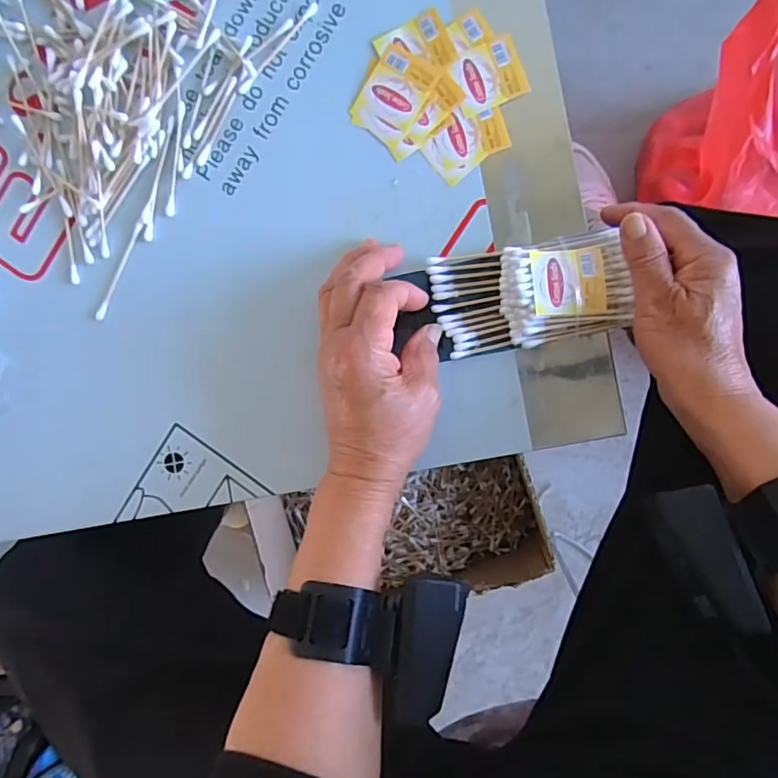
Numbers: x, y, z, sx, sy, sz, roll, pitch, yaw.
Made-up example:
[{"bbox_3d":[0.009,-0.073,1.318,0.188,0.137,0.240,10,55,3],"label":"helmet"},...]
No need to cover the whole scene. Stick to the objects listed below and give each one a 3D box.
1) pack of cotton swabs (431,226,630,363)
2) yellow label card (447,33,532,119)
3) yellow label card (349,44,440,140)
[{"bbox_3d":[0.085,-0.058,0.338,0.113,0.020,0.062,-8,92,6],"label":"pack of cotton swabs"},{"bbox_3d":[0.061,-0.195,0.345,0.042,0.004,0.039,-20,91,6],"label":"yellow label card"},{"bbox_3d":[0.004,-0.187,0.352,0.039,0.004,0.049,32,95,3],"label":"yellow label card"}]

